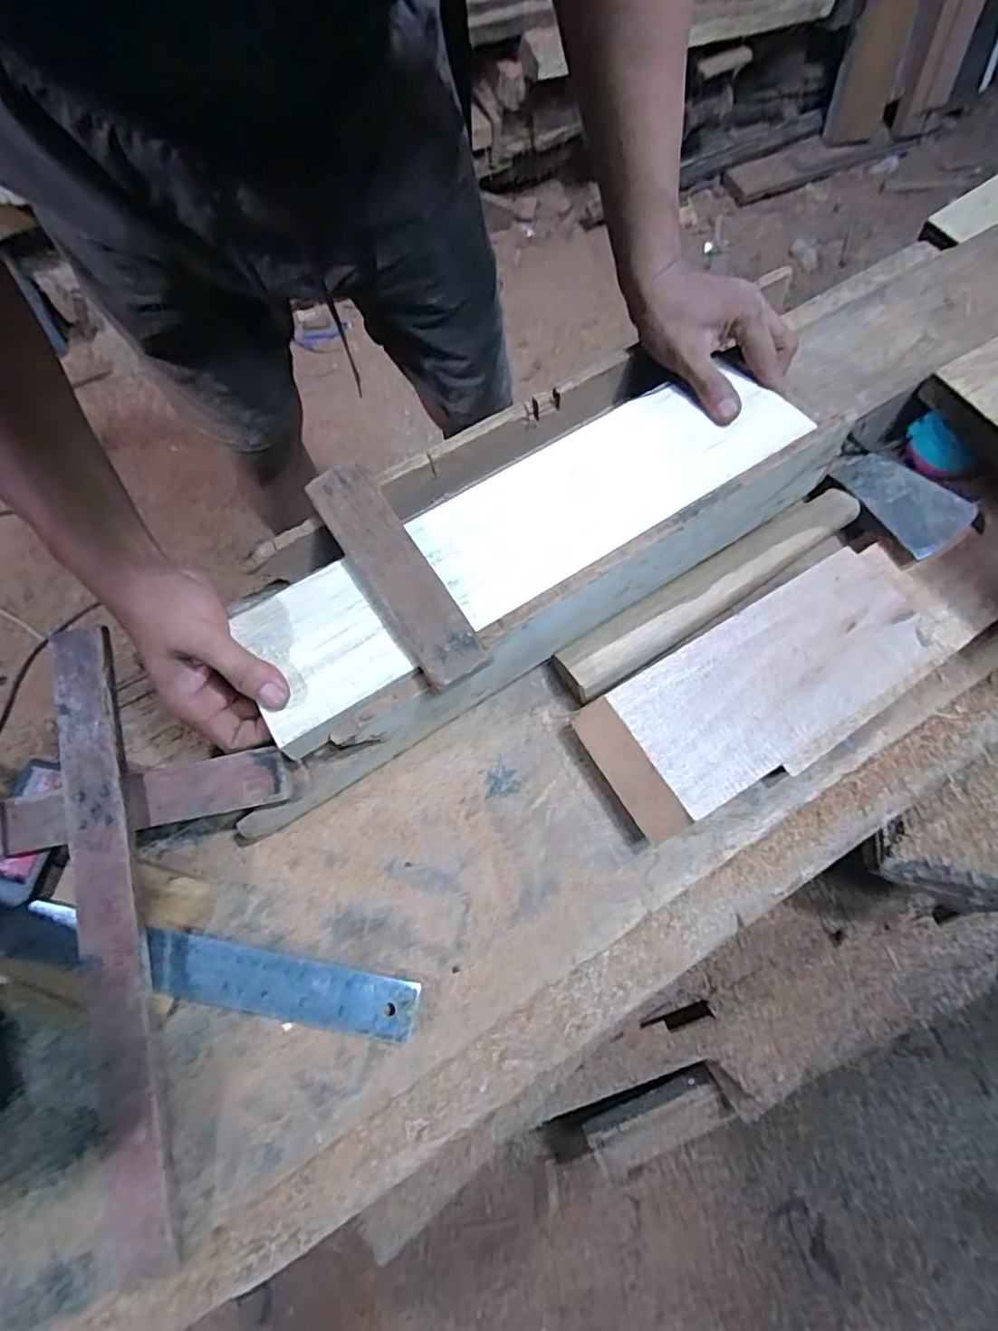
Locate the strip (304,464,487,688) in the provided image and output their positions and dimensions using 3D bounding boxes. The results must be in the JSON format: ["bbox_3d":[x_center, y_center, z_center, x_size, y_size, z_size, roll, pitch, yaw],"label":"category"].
[{"bbox_3d":[-0.072,-0.066,0.399,0.044,0.019,0.185,-30,74,-8],"label":"strip"}]

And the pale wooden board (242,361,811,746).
[{"bbox_3d":[0.023,-0.106,0.437,0.431,0.025,0.106,-32,74,-13],"label":"pale wooden board"}]

